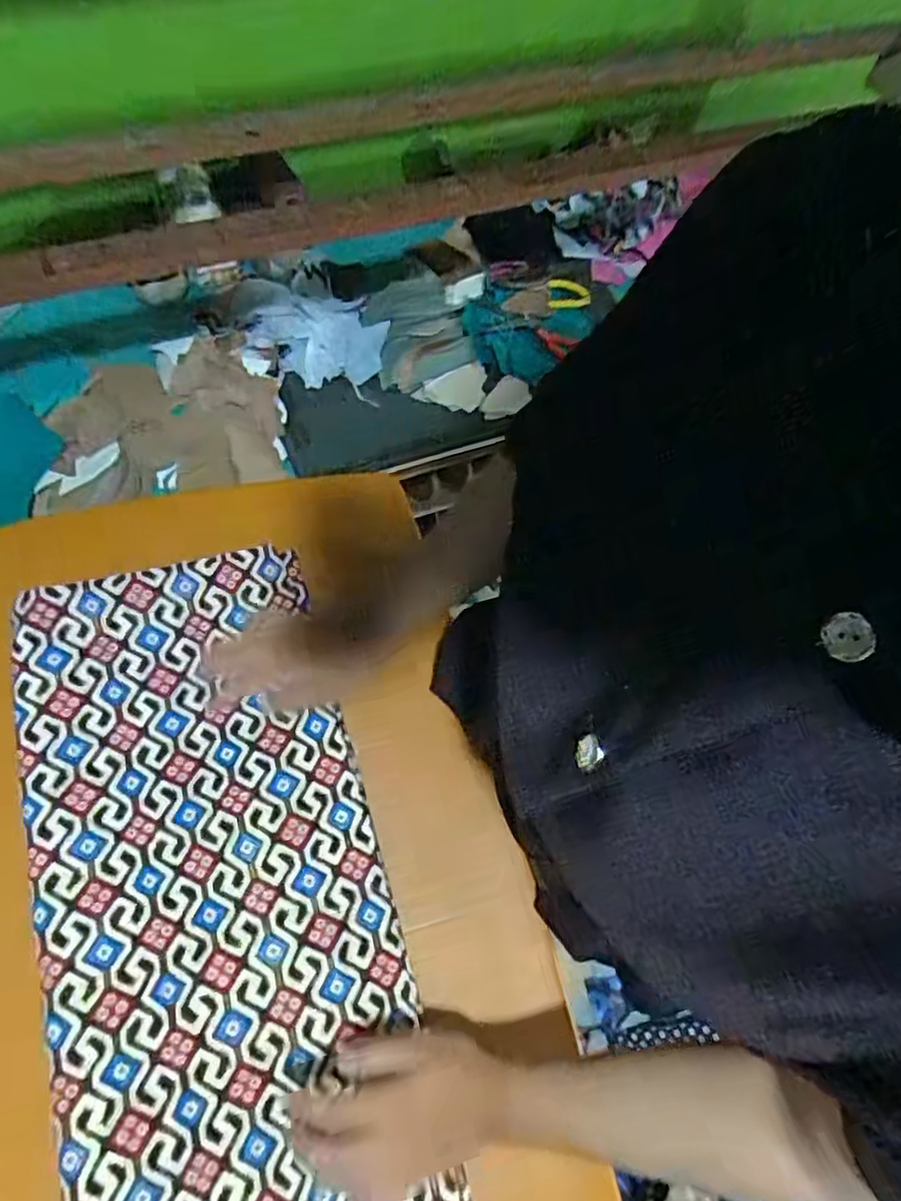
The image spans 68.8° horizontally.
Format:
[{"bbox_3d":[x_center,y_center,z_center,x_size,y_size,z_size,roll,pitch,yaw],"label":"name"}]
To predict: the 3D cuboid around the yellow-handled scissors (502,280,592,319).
[{"bbox_3d":[0.133,-0.424,0.916,0.139,0.016,0.058,-25,72,-25],"label":"yellow-handled scissors"}]

